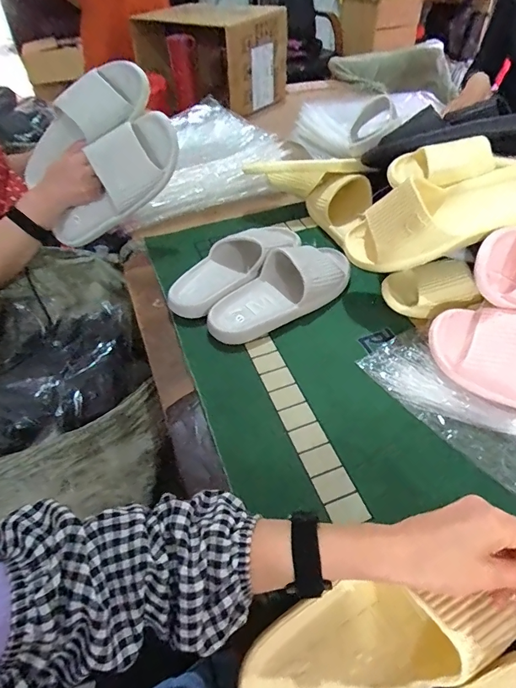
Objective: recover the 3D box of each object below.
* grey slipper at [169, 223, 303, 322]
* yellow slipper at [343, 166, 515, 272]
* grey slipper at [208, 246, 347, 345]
[{"bbox_3d":[-0.035,-0.138,0.671,0.269,0.069,0.101,-37,53,-28],"label":"grey slipper"},{"bbox_3d":[0.241,-0.174,0.542,0.249,0.082,0.098,-14,42,21],"label":"yellow slipper"},{"bbox_3d":[0.041,-0.089,0.627,0.260,0.065,0.101,-33,52,-25],"label":"grey slipper"}]

